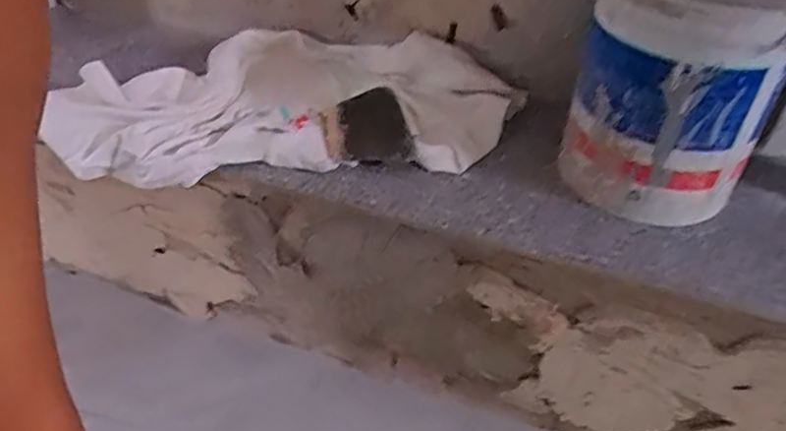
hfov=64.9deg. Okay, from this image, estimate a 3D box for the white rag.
[{"bbox_3d":[-0.094,-0.136,0.712,0.467,0.058,0.262,-1,41,-4],"label":"white rag"}]

